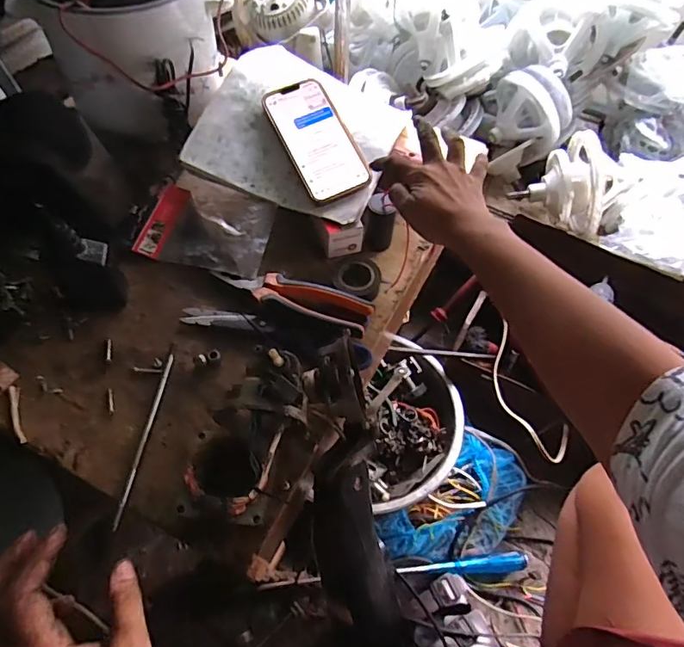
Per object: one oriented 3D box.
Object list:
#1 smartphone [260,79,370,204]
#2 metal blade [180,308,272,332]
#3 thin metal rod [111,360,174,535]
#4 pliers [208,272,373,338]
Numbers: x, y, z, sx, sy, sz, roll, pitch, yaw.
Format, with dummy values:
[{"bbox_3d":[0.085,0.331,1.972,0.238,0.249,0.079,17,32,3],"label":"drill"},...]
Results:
[{"bbox_3d":[-0.031,-0.224,0.584,0.078,0.015,0.159,-23,79,-16],"label":"smartphone"},{"bbox_3d":[-0.125,-0.004,0.528,0.100,0.010,0.022,8,58,2],"label":"metal blade"},{"bbox_3d":[-0.186,0.104,0.456,0.007,0.010,0.170,5,58,1],"label":"thin metal rod"},{"bbox_3d":[-0.056,-0.032,0.542,0.181,0.023,0.050,21,59,10],"label":"pliers"}]

